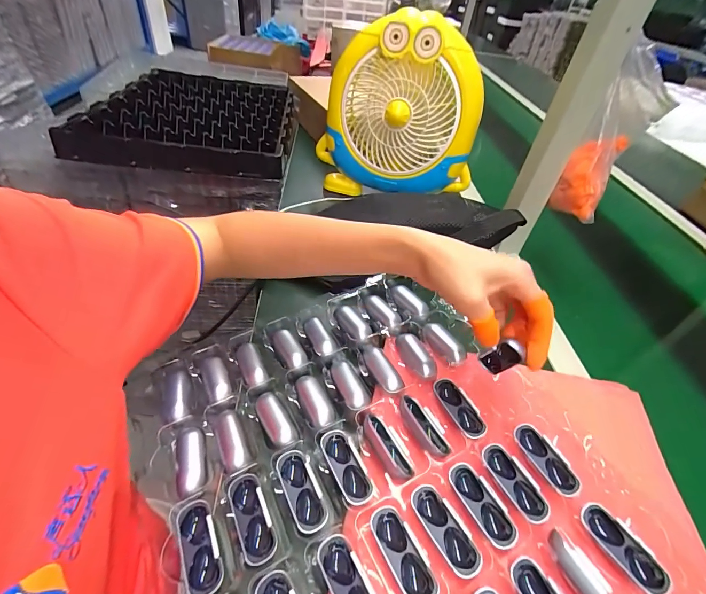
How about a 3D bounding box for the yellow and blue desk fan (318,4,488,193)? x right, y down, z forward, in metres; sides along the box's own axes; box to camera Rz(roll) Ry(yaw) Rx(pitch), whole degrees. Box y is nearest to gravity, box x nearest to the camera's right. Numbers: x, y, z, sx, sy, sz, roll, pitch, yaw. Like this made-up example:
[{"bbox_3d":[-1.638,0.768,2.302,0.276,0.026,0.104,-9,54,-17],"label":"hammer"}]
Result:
[{"bbox_3d":[0.075,-0.289,0.574,0.254,0.238,0.080,17,44,9],"label":"yellow and blue desk fan"}]

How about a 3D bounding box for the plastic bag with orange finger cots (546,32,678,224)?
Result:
[{"bbox_3d":[0.316,-0.187,0.434,0.072,0.171,0.098,30,47,21],"label":"plastic bag with orange finger cots"}]

